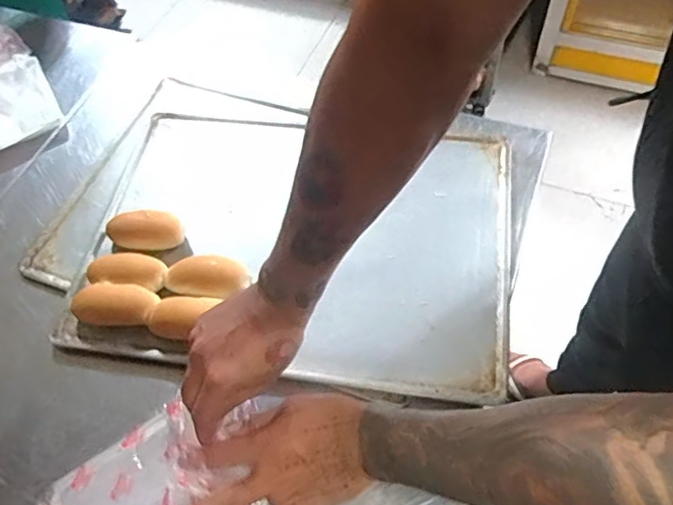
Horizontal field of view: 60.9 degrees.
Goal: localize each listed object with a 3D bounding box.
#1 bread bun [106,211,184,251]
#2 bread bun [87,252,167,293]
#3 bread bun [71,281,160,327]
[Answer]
[{"bbox_3d":[-0.210,-0.021,0.628,0.085,0.034,0.042,-4,57,1],"label":"bread bun"},{"bbox_3d":[-0.215,0.021,0.600,0.079,0.031,0.041,5,58,7],"label":"bread bun"},{"bbox_3d":[-0.223,0.055,0.580,0.085,0.025,0.040,4,58,6],"label":"bread bun"}]

